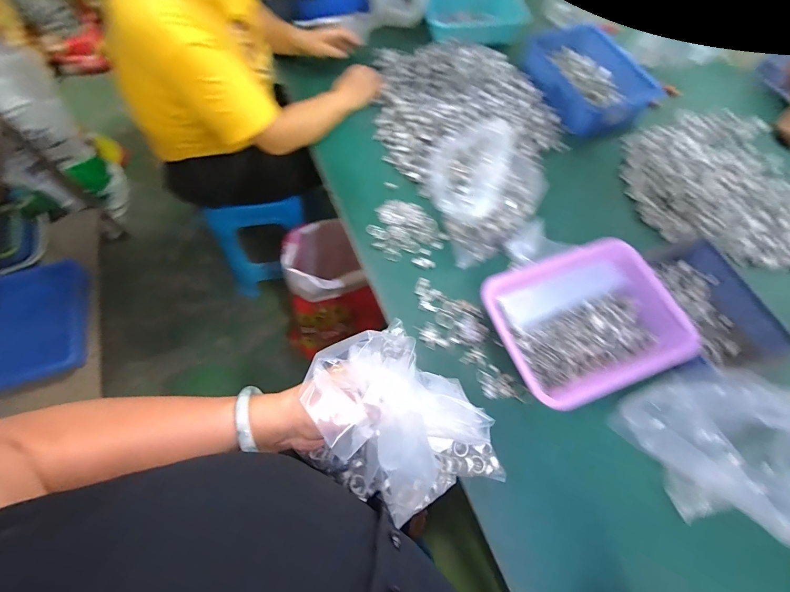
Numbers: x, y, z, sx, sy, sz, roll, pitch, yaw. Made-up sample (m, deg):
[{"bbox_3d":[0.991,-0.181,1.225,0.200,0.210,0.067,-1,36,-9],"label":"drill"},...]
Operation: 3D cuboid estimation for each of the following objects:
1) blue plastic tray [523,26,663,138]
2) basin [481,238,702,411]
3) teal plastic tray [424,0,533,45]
[{"bbox_3d":[0.470,-0.558,0.863,0.224,0.069,0.324,-14,67,-9],"label":"blue plastic tray"},{"bbox_3d":[0.316,0.043,0.587,0.303,0.095,0.230,-17,68,-11],"label":"basin"},{"bbox_3d":[0.220,-0.762,0.914,0.261,0.070,0.123,-12,67,-8],"label":"teal plastic tray"}]

